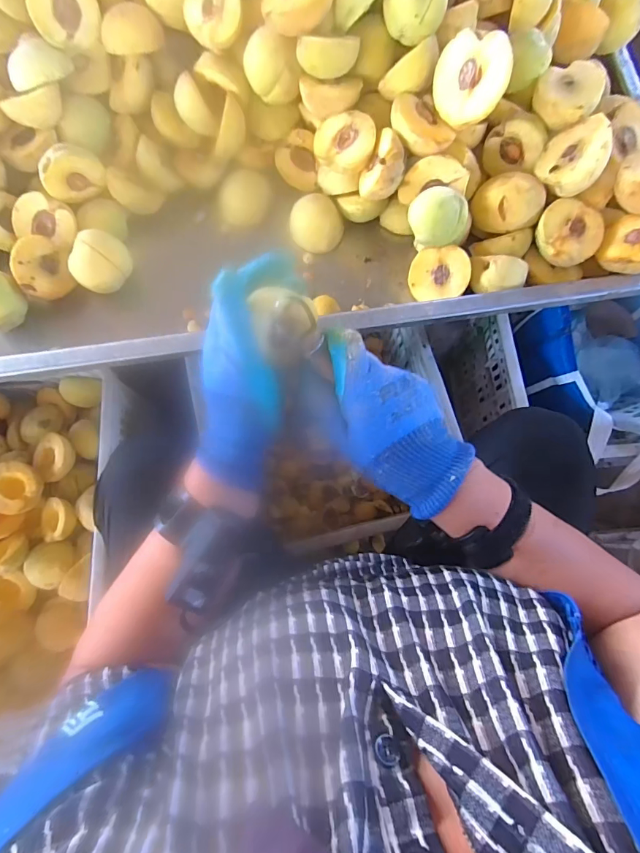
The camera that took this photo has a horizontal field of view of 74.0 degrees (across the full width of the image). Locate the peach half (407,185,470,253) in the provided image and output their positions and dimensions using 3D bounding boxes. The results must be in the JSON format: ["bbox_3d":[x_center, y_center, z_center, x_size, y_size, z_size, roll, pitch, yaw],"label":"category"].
[{"bbox_3d":[0.133,-0.236,0.474,0.065,0.060,0.039,-4,43,8],"label":"peach half"}]

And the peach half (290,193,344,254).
[{"bbox_3d":[-0.006,-0.256,0.536,0.069,0.036,0.057,14,76,2],"label":"peach half"}]

